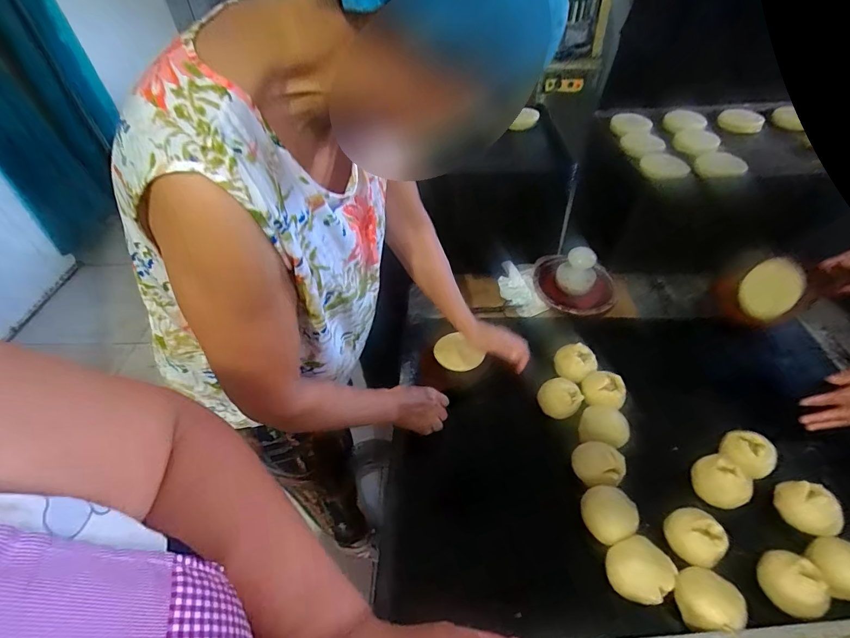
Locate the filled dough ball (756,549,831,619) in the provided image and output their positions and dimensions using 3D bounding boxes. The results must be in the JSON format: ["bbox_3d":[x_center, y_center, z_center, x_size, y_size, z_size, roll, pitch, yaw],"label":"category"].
[{"bbox_3d":[0.479,0.344,0.534,0.061,0.046,0.075,-6,47,-3],"label":"filled dough ball"}]

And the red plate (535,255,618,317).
[{"bbox_3d":[0.337,-0.078,0.939,0.192,0.043,0.166,22,52,22],"label":"red plate"}]

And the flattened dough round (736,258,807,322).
[{"bbox_3d":[0.627,-0.051,0.739,0.104,0.106,0.017,50,19,-5],"label":"flattened dough round"}]

